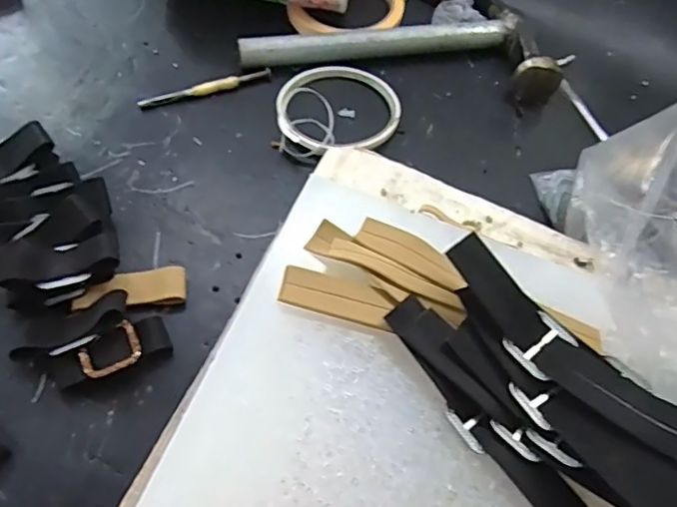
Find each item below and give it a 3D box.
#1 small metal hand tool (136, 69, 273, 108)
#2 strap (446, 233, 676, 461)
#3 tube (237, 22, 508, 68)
[{"bbox_3d":[-0.093,-0.117,0.402,0.093,0.008,0.010,-19,64,-16],"label":"small metal hand tool"},{"bbox_3d":[0.094,0.040,0.255,0.030,0.019,0.124,-33,56,-18],"label":"strap"},{"bbox_3d":[0.029,-0.159,0.430,0.203,0.018,0.023,-7,61,-10],"label":"tube"}]

